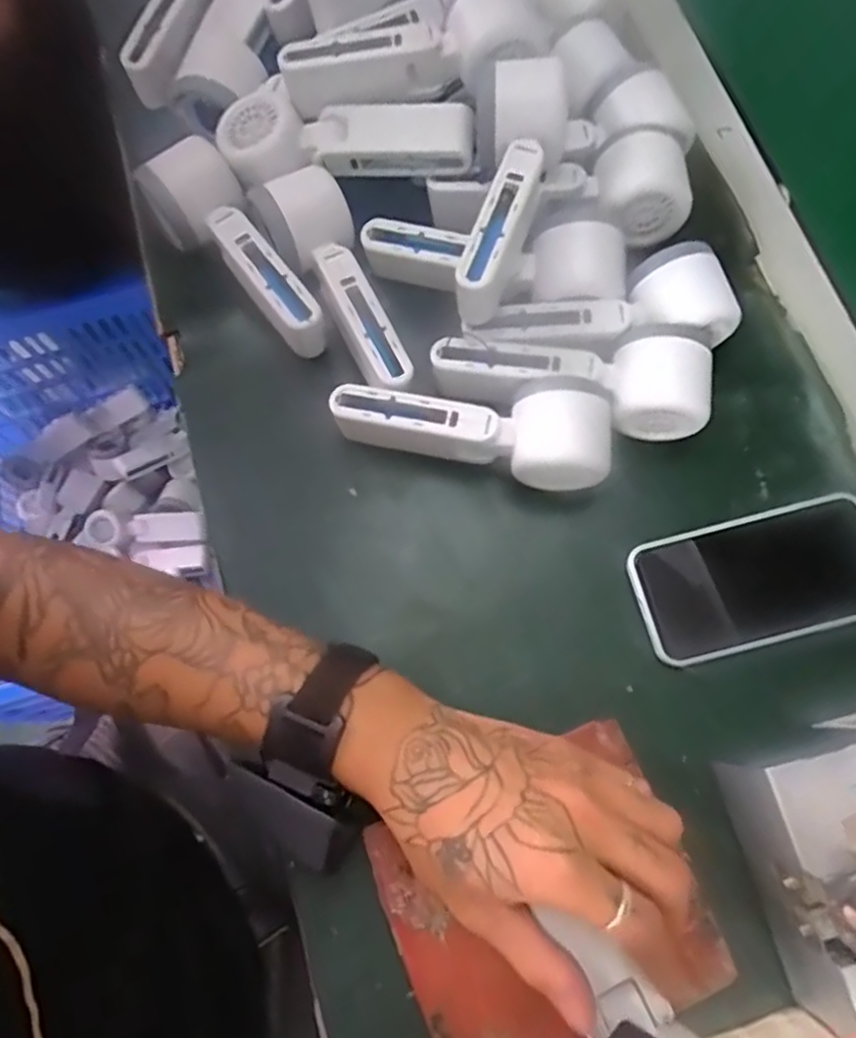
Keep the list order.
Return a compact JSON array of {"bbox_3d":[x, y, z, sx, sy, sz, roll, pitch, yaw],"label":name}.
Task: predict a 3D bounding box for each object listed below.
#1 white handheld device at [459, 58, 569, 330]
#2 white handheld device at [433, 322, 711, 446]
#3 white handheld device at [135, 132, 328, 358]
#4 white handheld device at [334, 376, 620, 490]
[{"bbox_3d":[0.050,-0.192,0.424,0.048,0.056,0.157,13,73,4],"label":"white handheld device"},{"bbox_3d":[0.087,-0.084,0.436,0.164,0.050,0.068,0,73,0],"label":"white handheld device"},{"bbox_3d":[-0.123,-0.171,0.463,0.053,0.059,0.152,-37,76,-10],"label":"white handheld device"},{"bbox_3d":[0.025,-0.052,0.425,0.165,0.051,0.059,3,73,1],"label":"white handheld device"}]

